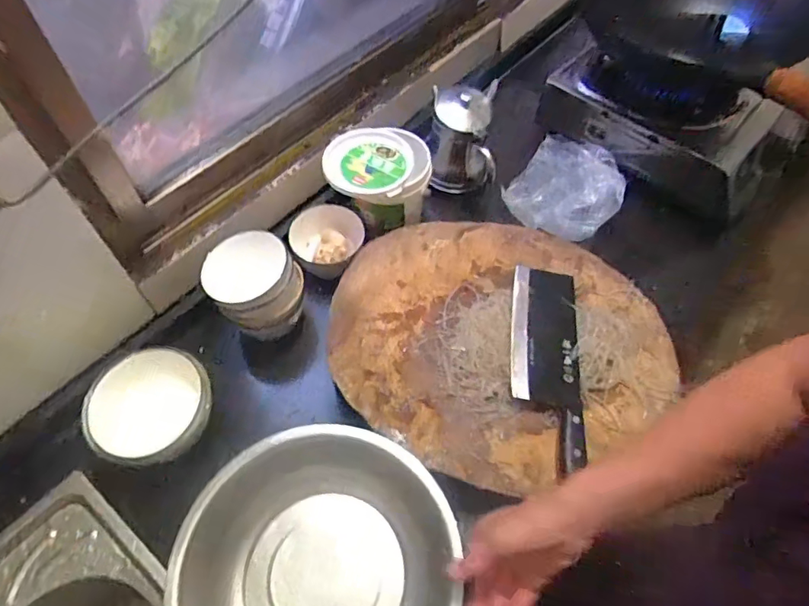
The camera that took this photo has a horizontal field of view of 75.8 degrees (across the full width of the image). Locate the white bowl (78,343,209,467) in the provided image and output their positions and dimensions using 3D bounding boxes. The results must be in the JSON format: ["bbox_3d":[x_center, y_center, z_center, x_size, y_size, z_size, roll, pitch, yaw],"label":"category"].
[{"bbox_3d":[-0.309,0.118,0.618,0.138,0.040,0.141,0,57,-1],"label":"white bowl"}]

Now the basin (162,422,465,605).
[{"bbox_3d":[-0.087,0.290,0.554,0.275,0.121,0.273,0,57,-1],"label":"basin"}]

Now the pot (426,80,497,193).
[{"bbox_3d":[0.090,-0.254,0.828,0.096,0.146,0.103,2,57,0],"label":"pot"}]

